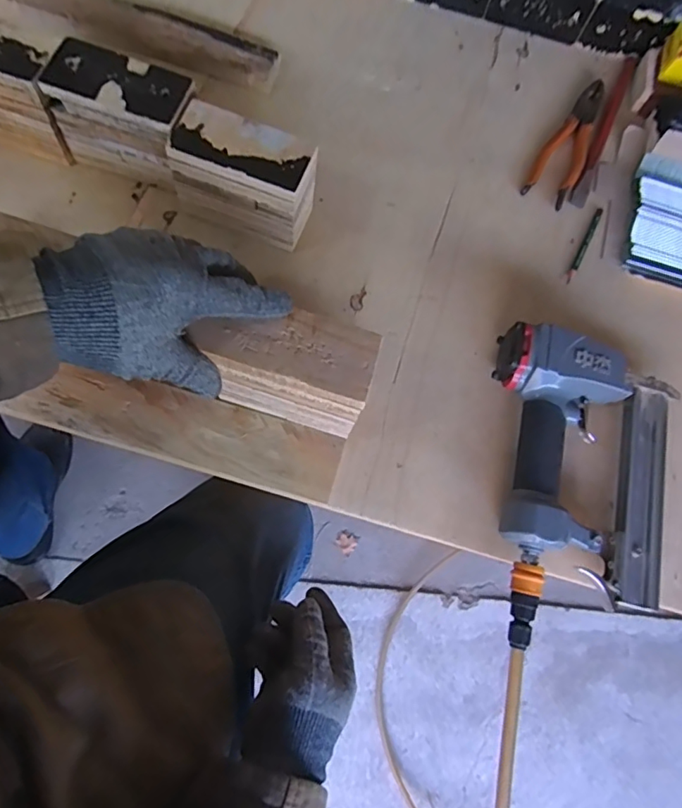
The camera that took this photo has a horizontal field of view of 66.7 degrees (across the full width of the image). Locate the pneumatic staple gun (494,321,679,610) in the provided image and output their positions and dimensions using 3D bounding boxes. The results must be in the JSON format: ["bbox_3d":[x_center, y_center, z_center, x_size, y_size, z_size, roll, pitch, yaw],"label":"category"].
[{"bbox_3d":[0.215,0.047,0.454,0.168,0.054,0.220,14,71,-1],"label":"pneumatic staple gun"}]

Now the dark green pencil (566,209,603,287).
[{"bbox_3d":[0.264,-0.172,0.559,0.008,0.004,0.106,29,72,4],"label":"dark green pencil"}]

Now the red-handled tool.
[{"bbox_3d":[0.307,-0.323,0.609,0.021,0.014,0.238,25,71,2],"label":"red-handled tool"}]

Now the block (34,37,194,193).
[{"bbox_3d":[-0.200,-0.267,0.487,0.120,0.083,0.068,21,73,1],"label":"block"}]

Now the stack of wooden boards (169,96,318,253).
[{"bbox_3d":[-0.091,-0.210,0.489,0.124,0.093,0.066,19,73,1],"label":"stack of wooden boards"}]

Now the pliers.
[{"bbox_3d":[0.266,-0.304,0.596,0.049,0.012,0.190,29,71,4],"label":"pliers"}]

